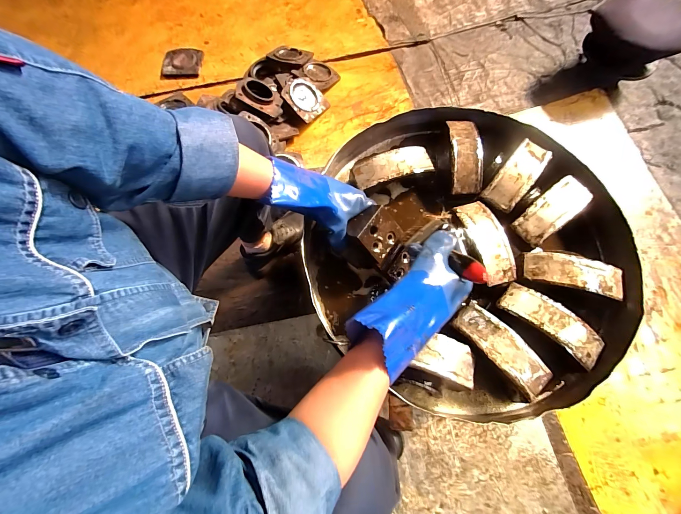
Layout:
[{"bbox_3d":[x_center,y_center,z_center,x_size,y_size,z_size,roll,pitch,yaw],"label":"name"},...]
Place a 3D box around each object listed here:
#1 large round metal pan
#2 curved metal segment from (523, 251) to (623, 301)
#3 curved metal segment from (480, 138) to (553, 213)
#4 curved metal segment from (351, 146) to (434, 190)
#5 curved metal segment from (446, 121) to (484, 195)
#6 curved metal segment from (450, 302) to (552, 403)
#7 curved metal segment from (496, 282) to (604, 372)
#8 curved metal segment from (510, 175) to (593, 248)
[{"bbox_3d":[0.222,-0.029,0.538,0.570,0.078,0.525,-1,72,2],"label":"large round metal pan"},{"bbox_3d":[0.400,0.028,0.496,0.148,0.029,0.061,13,73,6],"label":"curved metal segment"},{"bbox_3d":[0.343,-0.160,0.559,0.060,0.030,0.152,39,78,13],"label":"curved metal segment"},{"bbox_3d":[0.104,-0.178,0.563,0.157,0.022,0.058,-16,73,-6],"label":"curved metal segment"},{"bbox_3d":[0.250,-0.204,0.579,0.059,0.032,0.158,-1,72,2],"label":"curved metal segment"},{"bbox_3d":[0.254,0.145,0.458,0.065,0.030,0.154,-41,75,-10],"label":"curved metal segment"},{"bbox_3d":[0.344,0.106,0.467,0.156,0.031,0.061,42,78,14],"label":"curved metal segment"},{"bbox_3d":[0.391,-0.087,0.535,0.154,0.023,0.060,-37,75,-9],"label":"curved metal segment"}]

